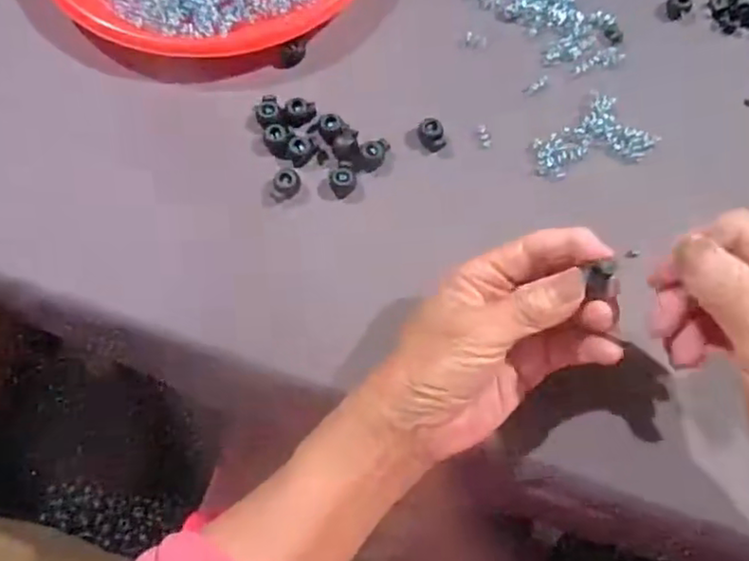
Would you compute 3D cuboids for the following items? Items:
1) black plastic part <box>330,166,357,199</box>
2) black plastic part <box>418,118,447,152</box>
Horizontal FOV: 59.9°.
[{"bbox_3d":[-0.018,-0.058,0.376,0.015,0.012,0.017,-5,73,-4],"label":"black plastic part"},{"bbox_3d":[0.034,-0.086,0.386,0.014,0.013,0.016,-18,74,-8],"label":"black plastic part"}]

